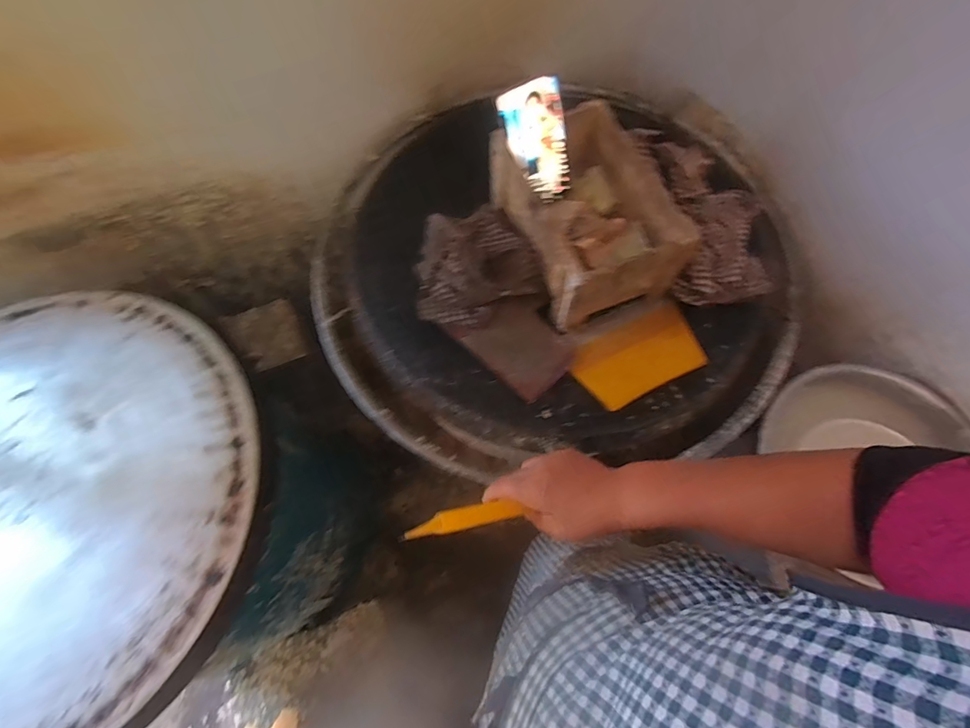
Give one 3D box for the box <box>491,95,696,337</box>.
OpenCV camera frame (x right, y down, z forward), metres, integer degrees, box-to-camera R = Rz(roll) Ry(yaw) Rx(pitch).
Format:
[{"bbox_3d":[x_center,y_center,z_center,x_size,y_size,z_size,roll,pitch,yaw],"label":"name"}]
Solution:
[{"bbox_3d":[0.131,-0.208,0.578,0.166,0.104,0.258,-19,69,-7],"label":"box"}]

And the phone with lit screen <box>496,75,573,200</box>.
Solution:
[{"bbox_3d":[0.074,-0.291,0.579,0.081,0.153,0.010,-27,44,-2],"label":"phone with lit screen"}]

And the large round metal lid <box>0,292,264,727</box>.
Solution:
[{"bbox_3d":[-0.615,0.186,0.559,0.619,0.041,0.592,0,68,1],"label":"large round metal lid"}]

